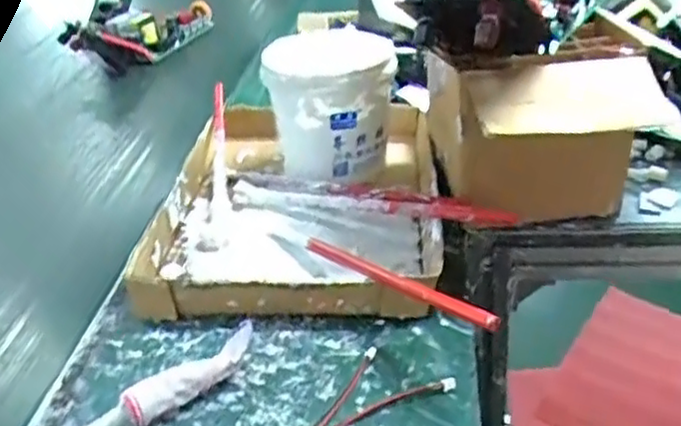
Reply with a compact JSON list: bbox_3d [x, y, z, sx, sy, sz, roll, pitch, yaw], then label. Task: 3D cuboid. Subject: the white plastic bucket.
[{"bbox_3d":[-0.007,-0.103,0.672,0.118,0.118,0.118,-4,32,2],"label":"white plastic bucket"}]

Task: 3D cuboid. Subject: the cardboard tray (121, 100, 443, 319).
[{"bbox_3d":[-0.034,-0.025,0.639,0.234,0.034,0.333,-1,32,7],"label":"cardboard tray"}]

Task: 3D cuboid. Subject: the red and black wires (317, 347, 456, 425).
[{"bbox_3d":[-0.003,0.123,0.430,0.143,0.006,0.059,-23,36,-26],"label":"red and black wires"}]

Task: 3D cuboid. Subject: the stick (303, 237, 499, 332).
[{"bbox_3d":[0.034,0.044,0.475,0.010,0.014,0.204,-24,22,-27],"label":"stick"}]

